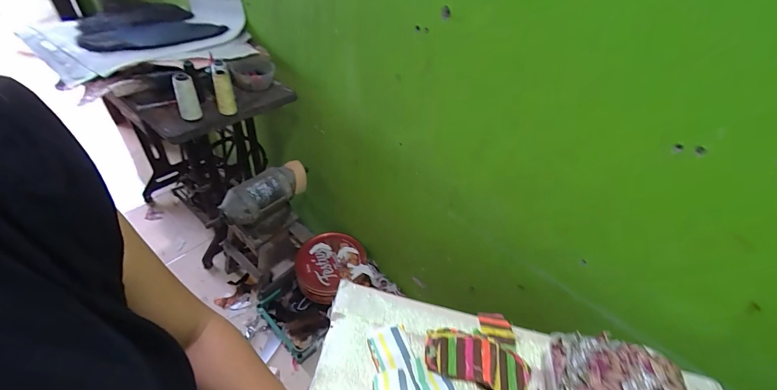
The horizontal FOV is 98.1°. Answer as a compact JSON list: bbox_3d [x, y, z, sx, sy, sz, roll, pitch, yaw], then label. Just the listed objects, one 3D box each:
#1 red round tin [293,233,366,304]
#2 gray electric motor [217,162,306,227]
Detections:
[{"bbox_3d":[-0.228,0.254,1.268,0.231,0.066,0.254,5,44,-5],"label":"red round tin"},{"bbox_3d":[-0.385,-0.011,1.084,0.102,0.106,0.282,36,49,25],"label":"gray electric motor"}]

